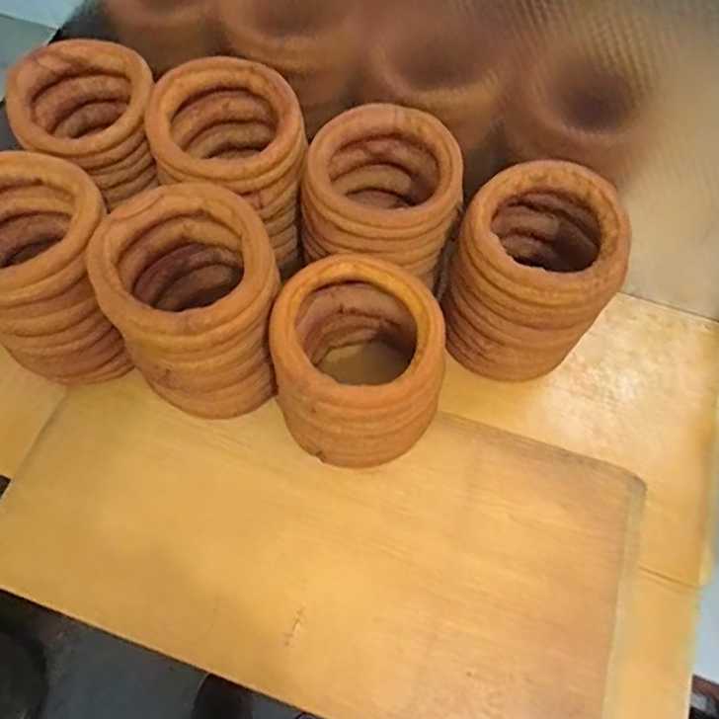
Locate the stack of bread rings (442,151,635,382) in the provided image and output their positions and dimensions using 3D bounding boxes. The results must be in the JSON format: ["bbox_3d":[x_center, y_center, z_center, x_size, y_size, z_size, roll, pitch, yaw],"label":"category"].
[{"bbox_3d":[0.222,-0.102,0.761,0.196,0.220,0.201,36,71,15],"label":"stack of bread rings"}]

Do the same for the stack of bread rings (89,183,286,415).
[{"bbox_3d":[-0.202,-0.062,0.740,0.199,0.240,0.210,-24,67,-11],"label":"stack of bread rings"}]

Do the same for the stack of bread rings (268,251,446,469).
[{"bbox_3d":[-0.008,0.015,0.730,0.200,0.210,0.204,-30,69,-12],"label":"stack of bread rings"}]

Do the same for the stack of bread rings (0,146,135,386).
[{"bbox_3d":[-0.396,-0.114,0.751,0.188,0.240,0.209,-30,68,-13],"label":"stack of bread rings"}]

